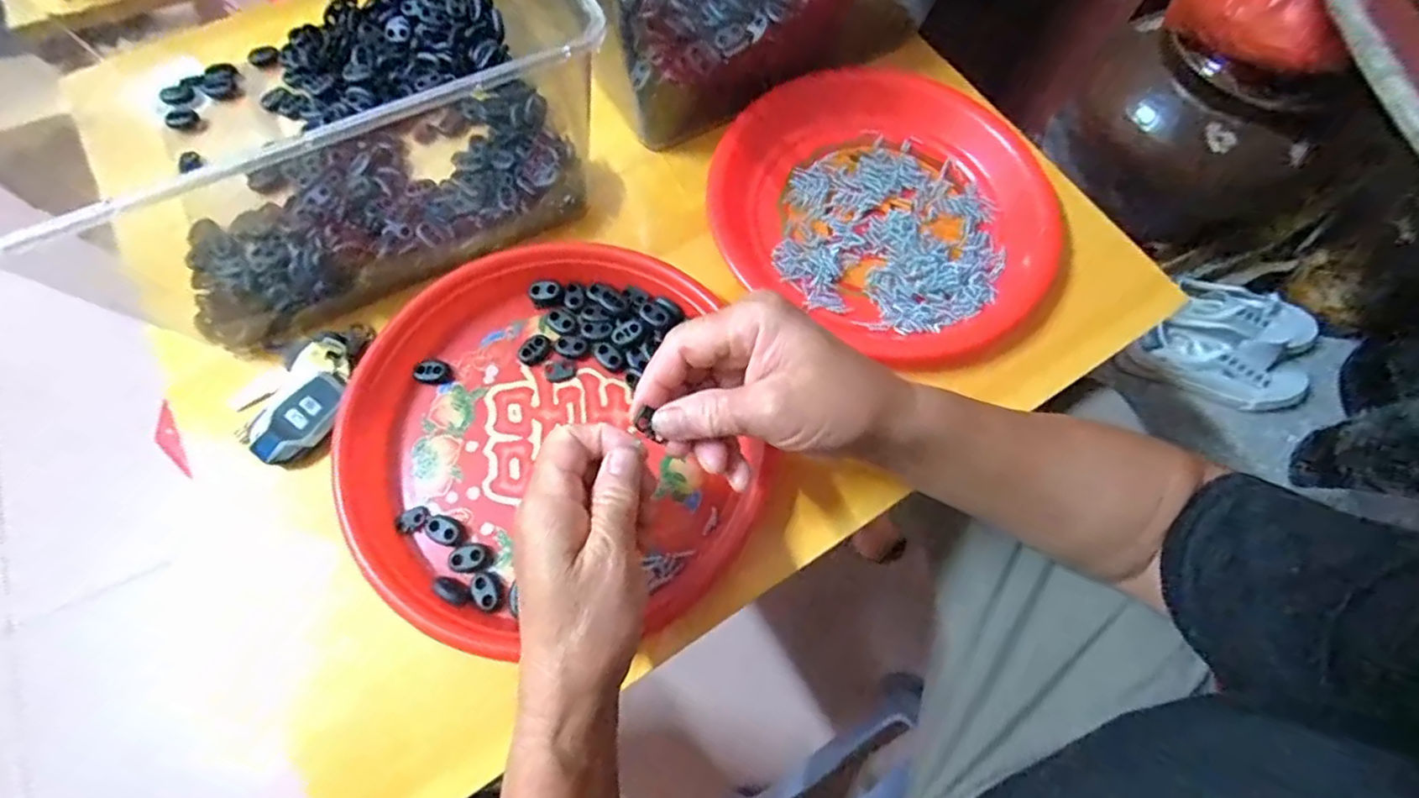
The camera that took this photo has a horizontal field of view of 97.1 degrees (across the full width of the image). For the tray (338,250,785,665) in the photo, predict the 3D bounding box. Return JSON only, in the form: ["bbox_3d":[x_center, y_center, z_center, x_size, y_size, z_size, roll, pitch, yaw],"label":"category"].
[{"bbox_3d":[-0.091,0.014,0.363,0.228,0.036,0.229,1,68,-2],"label":"tray"}]

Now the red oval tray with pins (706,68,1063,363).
[{"bbox_3d":[0.123,-0.137,0.433,0.225,0.025,0.208,33,71,11],"label":"red oval tray with pins"}]

